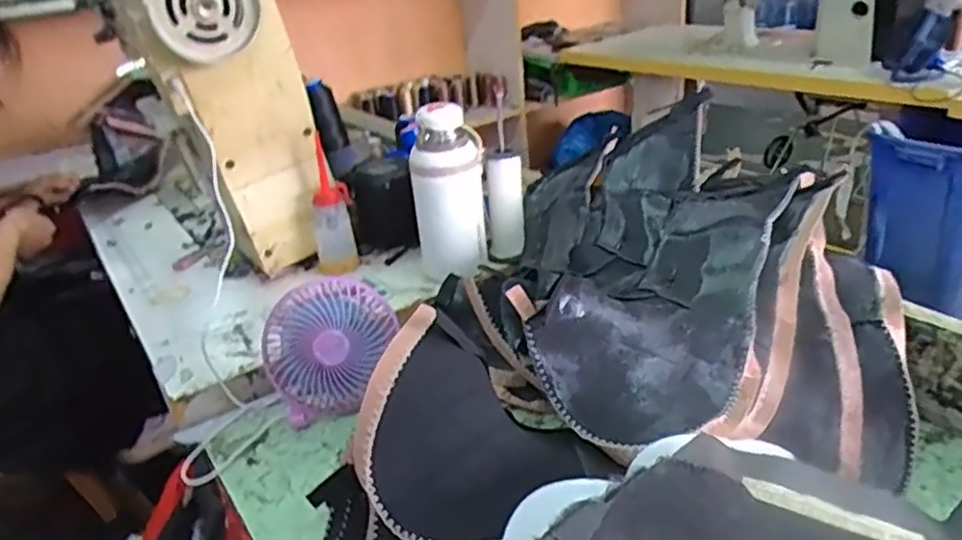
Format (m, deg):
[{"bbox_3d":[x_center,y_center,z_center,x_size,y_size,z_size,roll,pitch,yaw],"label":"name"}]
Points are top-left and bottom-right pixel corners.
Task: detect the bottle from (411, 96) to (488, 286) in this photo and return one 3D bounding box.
[{"bbox_3d":[-0.031,-0.086,0.813,0.084,0.197,0.088,-13,27,-13],"label":"bottle"}]

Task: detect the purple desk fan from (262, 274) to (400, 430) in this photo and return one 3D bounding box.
[{"bbox_3d":[-0.151,0.077,0.702,0.128,0.117,0.071,-17,28,-19],"label":"purple desk fan"}]

